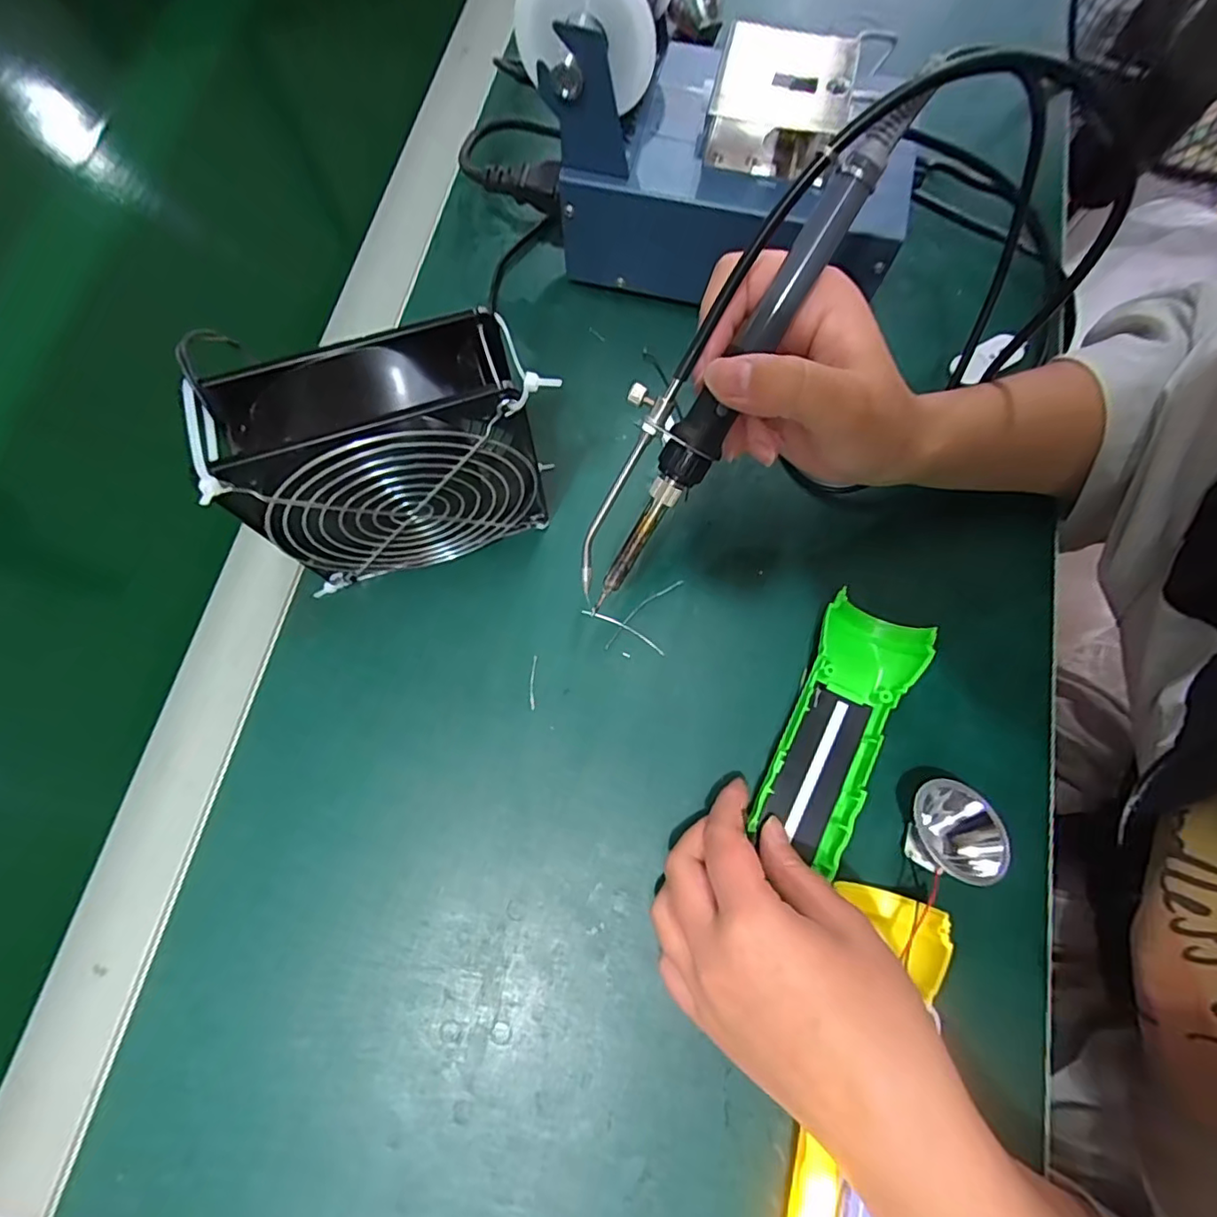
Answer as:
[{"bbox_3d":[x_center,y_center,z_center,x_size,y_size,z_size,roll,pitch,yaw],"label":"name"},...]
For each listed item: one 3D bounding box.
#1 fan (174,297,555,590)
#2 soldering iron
[{"bbox_3d":[-0.093,-0.063,0.268,0.130,0.121,0.055,-19,75,-6],"label":"fan"},{"bbox_3d":[0.047,-0.092,0.217,0.044,0.028,0.210,37,112,9],"label":"soldering iron"}]

